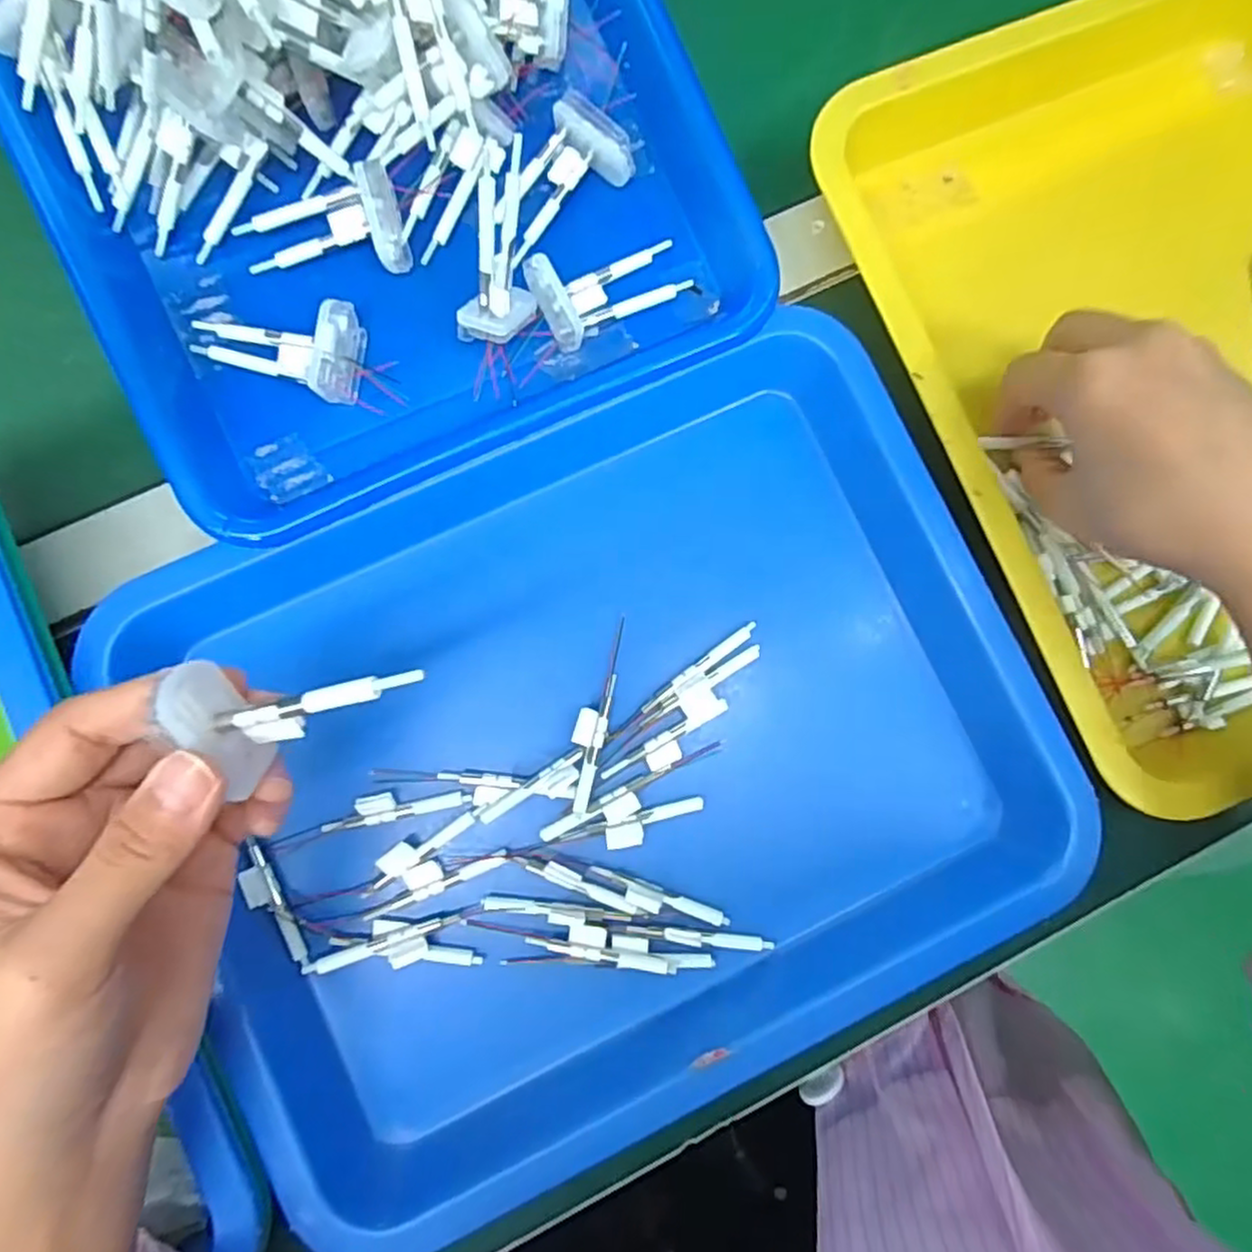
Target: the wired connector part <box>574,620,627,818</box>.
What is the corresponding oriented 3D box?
[{"bbox_3d":[-0.013,0.036,0.289,0.013,0.005,0.081,14,73,-4],"label":"wired connector part"}]

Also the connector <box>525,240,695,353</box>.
[{"bbox_3d":[-0.005,-0.138,0.291,0.065,0.012,0.037,-21,89,-18],"label":"connector"}]

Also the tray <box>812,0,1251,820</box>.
[{"bbox_3d":[0.260,-0.116,0.314,0.280,0.046,0.335,-20,85,-5],"label":"tray"}]

